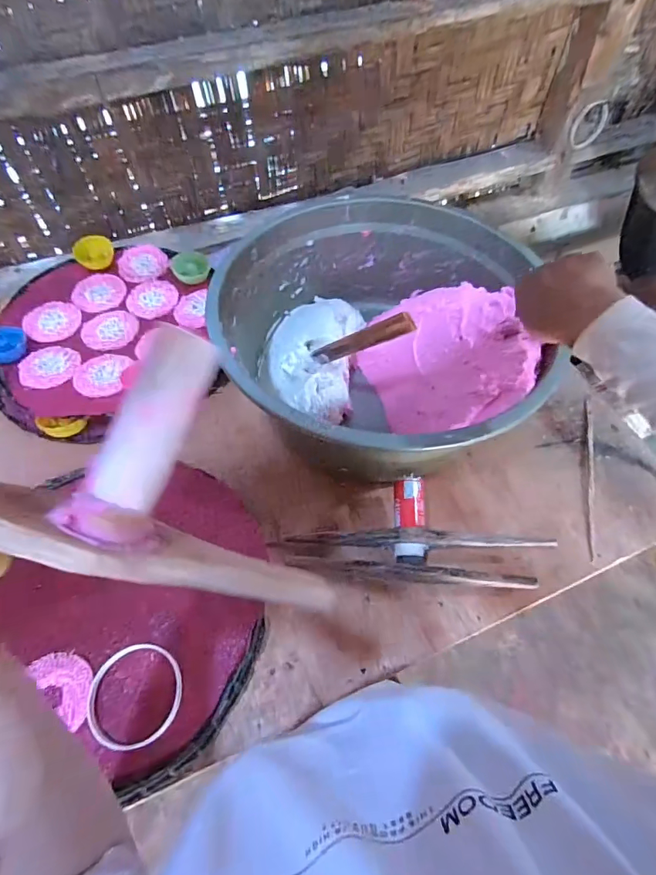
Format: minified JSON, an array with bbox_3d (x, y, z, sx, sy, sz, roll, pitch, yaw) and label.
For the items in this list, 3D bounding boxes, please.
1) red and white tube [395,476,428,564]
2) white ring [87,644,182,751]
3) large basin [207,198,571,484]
[{"bbox_3d":[0.096,0.097,0.505,0.038,0.031,0.094,1,73,0],"label":"red and white tube"},{"bbox_3d":[-0.191,0.253,0.428,0.089,0.008,0.090,-1,59,1],"label":"white ring"},{"bbox_3d":[0.067,-0.123,0.580,0.387,0.173,0.396,-1,59,1],"label":"large basin"}]

